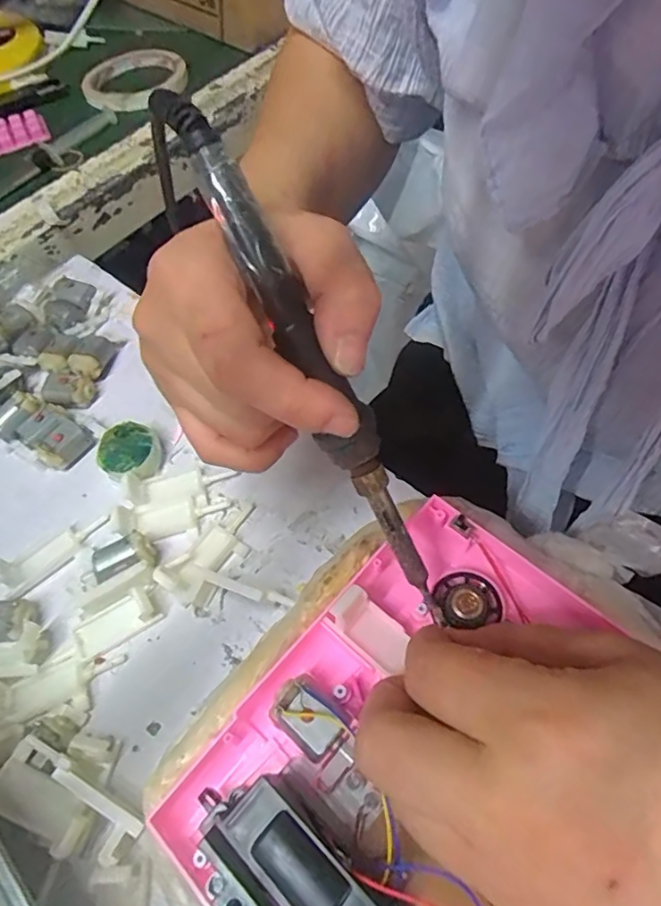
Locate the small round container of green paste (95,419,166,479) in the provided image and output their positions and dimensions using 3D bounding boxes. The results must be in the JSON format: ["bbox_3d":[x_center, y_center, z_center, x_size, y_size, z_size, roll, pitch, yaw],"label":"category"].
[{"bbox_3d":[-0.112,0.000,0.312,0.031,0.017,0.031,-2,58,3],"label":"small round container of green paste"}]

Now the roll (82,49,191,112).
[{"bbox_3d":[-0.195,-0.368,0.543,0.101,0.009,0.110,-2,58,3],"label":"roll"}]

